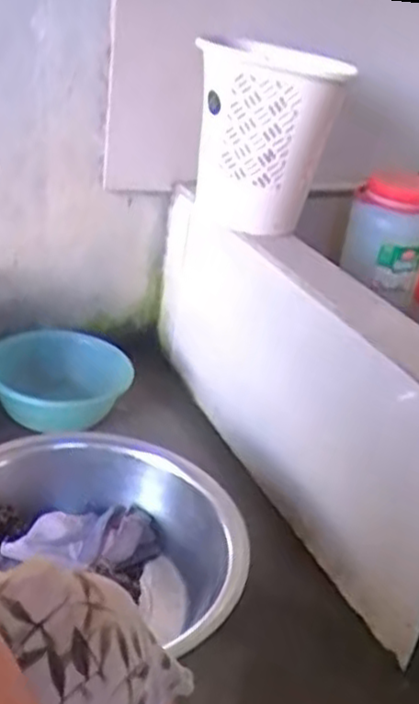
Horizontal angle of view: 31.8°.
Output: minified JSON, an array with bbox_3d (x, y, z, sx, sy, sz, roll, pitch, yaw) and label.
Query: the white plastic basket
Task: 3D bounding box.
[{"bbox_3d":[0.098,-0.368,1.233,0.225,0.279,0.244,7,33,4],"label":"white plastic basket"}]

